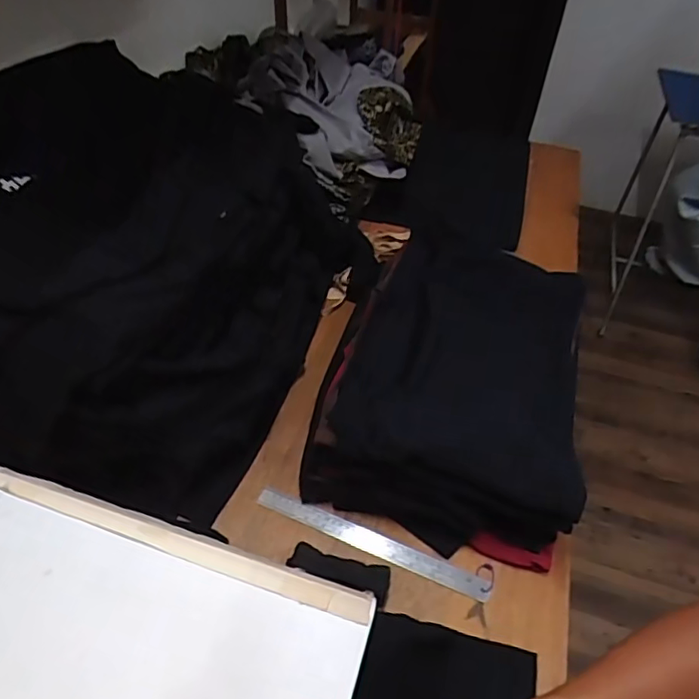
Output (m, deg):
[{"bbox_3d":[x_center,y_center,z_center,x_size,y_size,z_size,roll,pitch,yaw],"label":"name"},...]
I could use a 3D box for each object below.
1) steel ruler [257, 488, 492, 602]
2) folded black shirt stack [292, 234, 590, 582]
[{"bbox_3d":[0.027,0.252,0.742,0.314,0.010,0.031,19,54,14],"label":"steel ruler"},{"bbox_3d":[0.175,0.029,0.877,0.339,0.138,0.514,16,46,10],"label":"folded black shirt stack"}]

